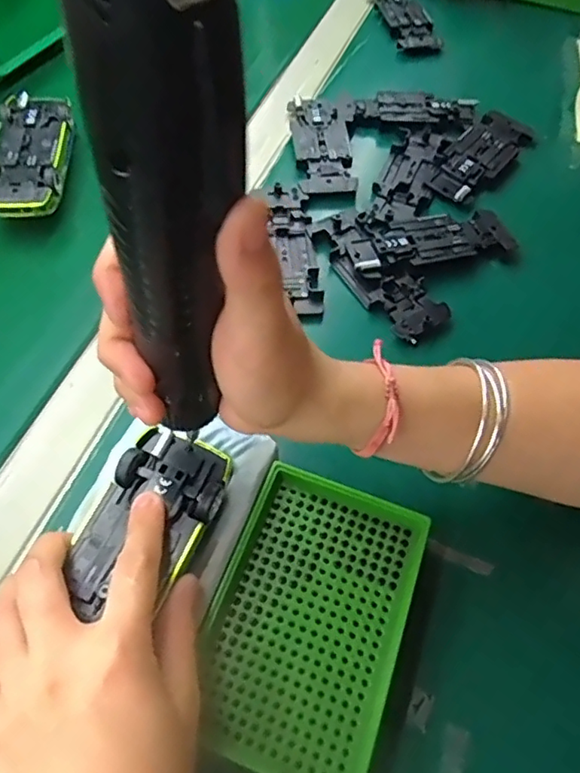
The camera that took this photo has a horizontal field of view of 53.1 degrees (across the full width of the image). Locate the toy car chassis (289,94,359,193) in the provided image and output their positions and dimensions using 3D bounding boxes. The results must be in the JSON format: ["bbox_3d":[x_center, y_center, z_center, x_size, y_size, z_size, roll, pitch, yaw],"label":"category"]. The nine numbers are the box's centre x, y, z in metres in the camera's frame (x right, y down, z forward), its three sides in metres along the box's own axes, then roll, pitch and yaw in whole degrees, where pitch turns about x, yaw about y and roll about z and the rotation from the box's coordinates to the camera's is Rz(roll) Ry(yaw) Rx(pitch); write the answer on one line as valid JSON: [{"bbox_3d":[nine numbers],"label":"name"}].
[{"bbox_3d":[0.027,-0.211,0.498,0.045,0.011,0.123,-2,60,-6],"label":"toy car chassis"}]

